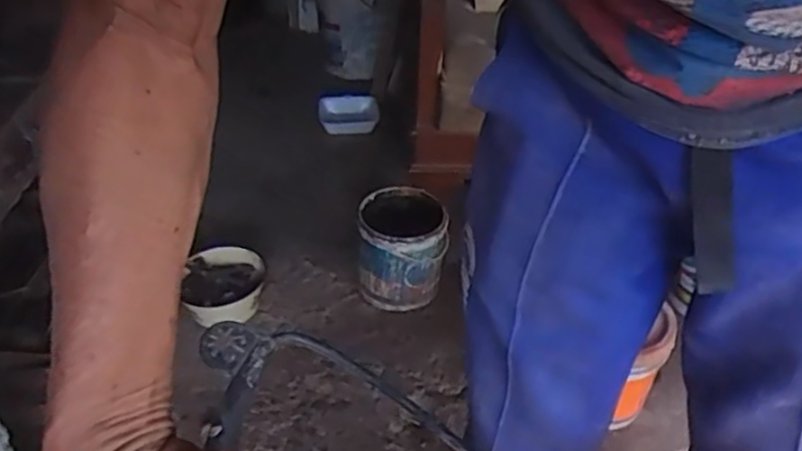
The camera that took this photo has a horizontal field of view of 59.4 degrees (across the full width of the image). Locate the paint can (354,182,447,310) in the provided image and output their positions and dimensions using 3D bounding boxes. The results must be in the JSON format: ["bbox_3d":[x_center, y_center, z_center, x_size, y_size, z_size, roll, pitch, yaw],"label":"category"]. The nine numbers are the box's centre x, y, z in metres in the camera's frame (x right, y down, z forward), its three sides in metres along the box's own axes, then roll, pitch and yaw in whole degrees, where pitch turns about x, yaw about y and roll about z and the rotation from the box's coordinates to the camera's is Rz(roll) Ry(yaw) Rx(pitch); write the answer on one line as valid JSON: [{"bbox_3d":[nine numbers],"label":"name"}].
[{"bbox_3d":[0.002,0.052,1.473,0.180,0.186,0.192,-3,36,-6],"label":"paint can"}]

